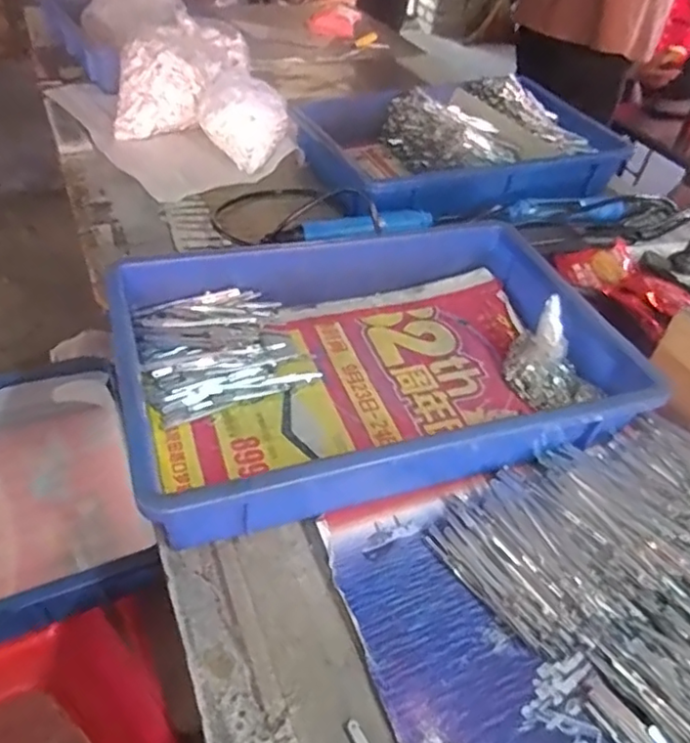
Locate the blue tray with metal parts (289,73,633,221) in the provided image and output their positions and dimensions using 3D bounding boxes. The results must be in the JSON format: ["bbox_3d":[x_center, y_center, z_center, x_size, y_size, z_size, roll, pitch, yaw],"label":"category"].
[{"bbox_3d":[0.171,-0.347,0.918,0.447,0.089,0.321,-16,47,-22],"label":"blue tray with metal parts"}]

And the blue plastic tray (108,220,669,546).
[{"bbox_3d":[0.026,-0.015,0.553,0.435,0.079,0.287,-11,46,-17],"label":"blue plastic tray"}]

